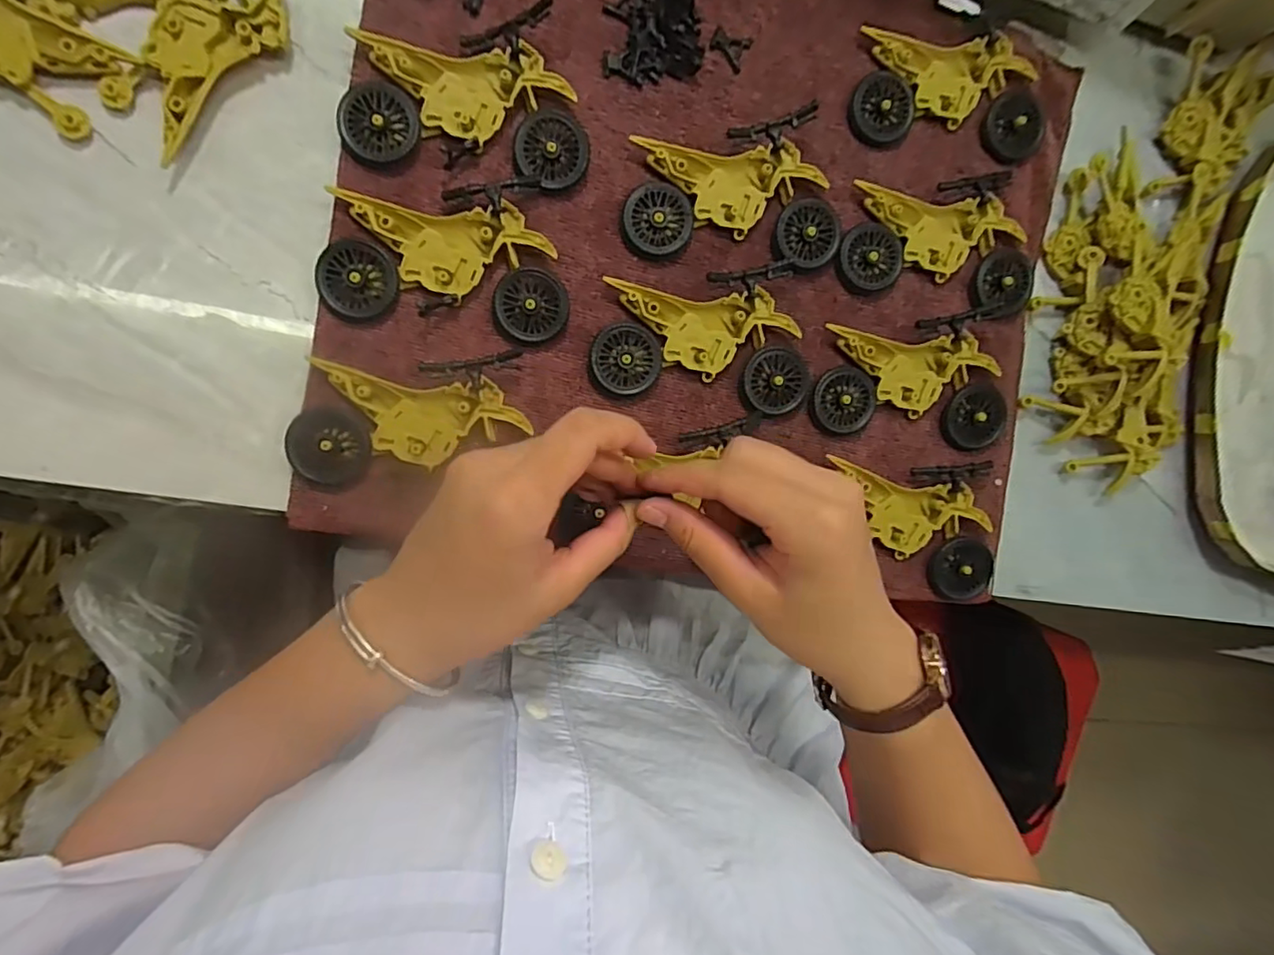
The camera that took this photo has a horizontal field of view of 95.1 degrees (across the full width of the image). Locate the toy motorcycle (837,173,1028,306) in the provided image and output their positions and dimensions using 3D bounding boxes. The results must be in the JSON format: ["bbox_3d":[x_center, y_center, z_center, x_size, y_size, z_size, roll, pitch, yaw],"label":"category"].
[{"bbox_3d":[0.172,-0.136,0.333,0.117,0.013,0.069,1,93,-9],"label":"toy motorcycle"}]

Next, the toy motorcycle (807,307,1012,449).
[{"bbox_3d":[0.156,-0.055,0.331,0.115,0.016,0.074,-3,94,-9],"label":"toy motorcycle"}]

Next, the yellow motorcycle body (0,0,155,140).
[{"bbox_3d":[-0.281,-0.197,0.257,0.099,0.012,0.047,34,87,-10],"label":"yellow motorcycle body"}]

